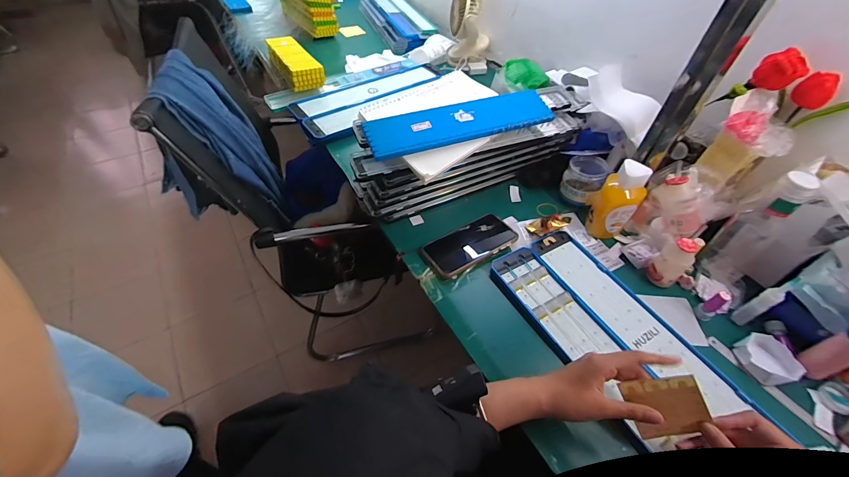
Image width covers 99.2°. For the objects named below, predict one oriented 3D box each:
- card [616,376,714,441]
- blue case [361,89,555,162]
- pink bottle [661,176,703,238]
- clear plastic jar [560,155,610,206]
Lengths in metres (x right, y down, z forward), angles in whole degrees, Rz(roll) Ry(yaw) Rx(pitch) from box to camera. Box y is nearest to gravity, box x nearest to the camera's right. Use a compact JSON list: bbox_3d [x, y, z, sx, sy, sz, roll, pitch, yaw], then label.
[{"bbox_3d":[0.276,0.192,0.412,0.074,0.008,0.060,-22,78,26],"label":"card"},{"bbox_3d":[0.069,-0.206,0.639,0.346,0.023,0.086,-16,53,-17],"label":"blue case"},{"bbox_3d":[0.436,-0.054,0.612,0.049,0.103,0.055,-21,10,-20],"label":"pink bottle"},{"bbox_3d":[0.316,-0.115,0.726,0.074,0.070,0.078,2,50,-2],"label":"clear plastic jar"}]

